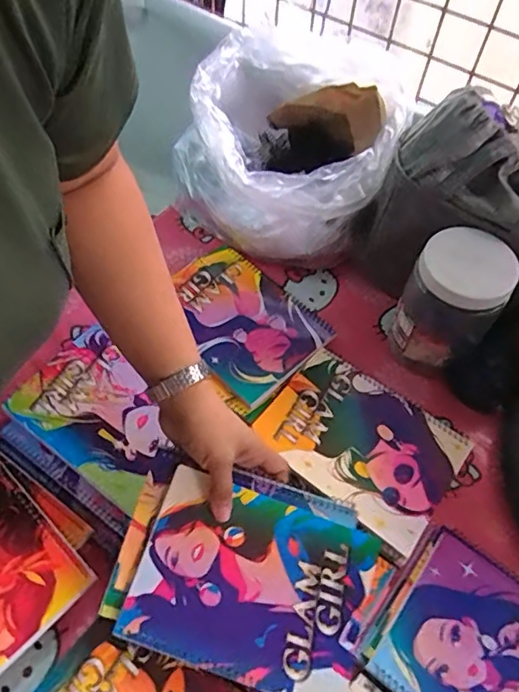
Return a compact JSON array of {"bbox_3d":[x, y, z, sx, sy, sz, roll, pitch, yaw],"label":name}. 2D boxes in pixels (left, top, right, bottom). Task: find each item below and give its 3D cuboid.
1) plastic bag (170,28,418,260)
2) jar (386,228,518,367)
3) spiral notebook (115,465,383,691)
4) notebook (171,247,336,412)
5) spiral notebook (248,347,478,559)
[{"bbox_3d":[0.025,-0.252,0.700,0.288,0.151,0.231,28,62,13],"label":"plastic bag"},{"bbox_3d":[0.209,-0.048,0.600,0.103,0.144,0.088,29,62,14],"label":"jar"},{"bbox_3d":[-0.002,0.207,0.469,0.198,0.012,0.151,21,69,0],"label":"spiral notebook"},{"bbox_3d":[-0.027,-0.032,0.656,0.144,0.016,0.197,-37,67,-25],"label":"notebook"},{"bbox_3d":[0.106,0.102,0.576,0.199,0.016,0.147,35,63,17],"label":"spiral notebook"}]

